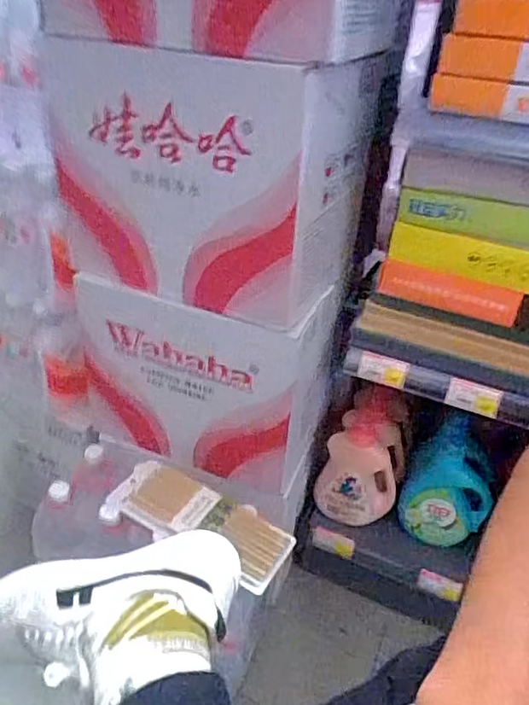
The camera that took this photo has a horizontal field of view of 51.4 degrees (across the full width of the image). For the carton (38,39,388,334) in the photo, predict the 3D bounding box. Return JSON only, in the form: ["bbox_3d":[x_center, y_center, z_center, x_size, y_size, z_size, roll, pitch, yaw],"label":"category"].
[{"bbox_3d":[-0.067,-0.261,0.784,0.366,0.309,0.248,16,36,17],"label":"carton"}]

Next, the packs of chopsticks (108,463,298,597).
[{"bbox_3d":[-0.097,0.246,0.825,0.277,0.028,0.104,22,38,23],"label":"packs of chopsticks"}]

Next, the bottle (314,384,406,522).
[{"bbox_3d":[0.185,0.196,1.020,0.139,0.260,0.078,17,-2,17],"label":"bottle"}]

